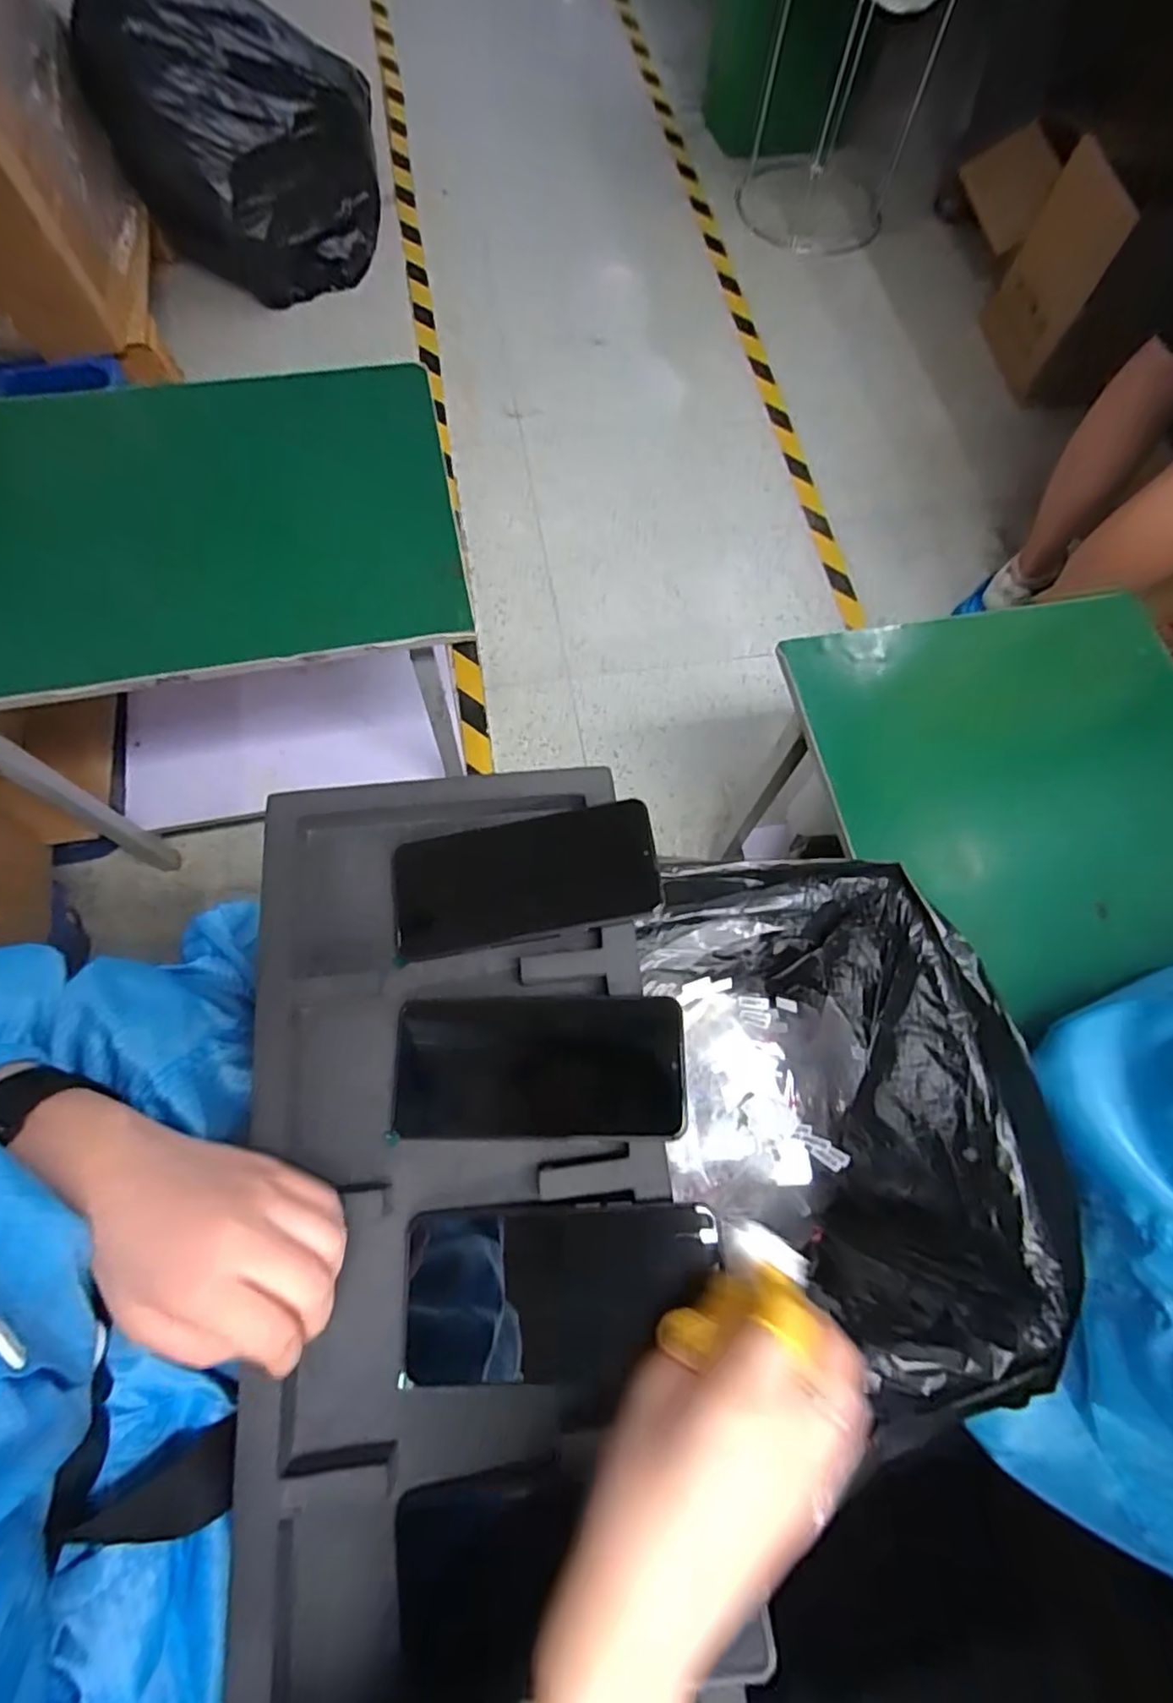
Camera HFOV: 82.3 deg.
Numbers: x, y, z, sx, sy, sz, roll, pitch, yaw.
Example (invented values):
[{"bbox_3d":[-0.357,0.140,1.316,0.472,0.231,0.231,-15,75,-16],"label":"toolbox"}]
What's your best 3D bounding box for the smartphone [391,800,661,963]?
[{"bbox_3d":[-0.040,0.017,0.416,0.165,0.005,0.075,-11,70,7],"label":"smartphone"}]

